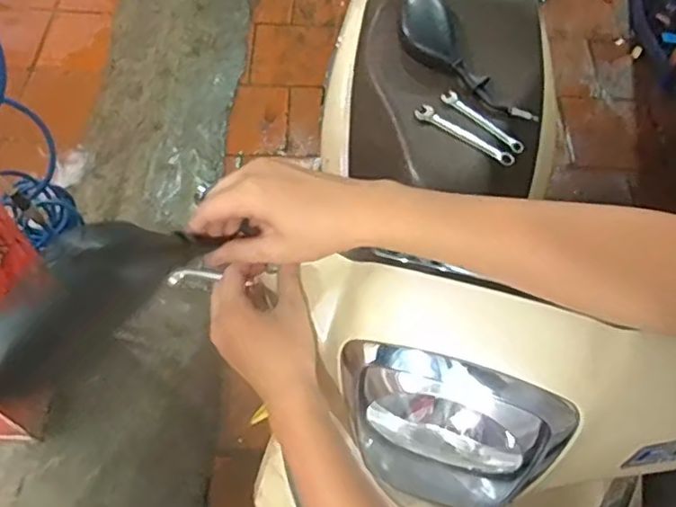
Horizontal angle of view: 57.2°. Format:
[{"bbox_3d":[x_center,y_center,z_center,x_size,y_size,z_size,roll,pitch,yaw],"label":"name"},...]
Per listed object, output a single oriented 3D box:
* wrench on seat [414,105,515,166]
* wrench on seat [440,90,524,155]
[{"bbox_3d":[0.201,-0.187,0.984,0.172,0.012,0.025,35,64,16],"label":"wrench on seat"},{"bbox_3d":[0.234,-0.213,0.997,0.157,0.010,0.024,41,66,19],"label":"wrench on seat"}]

